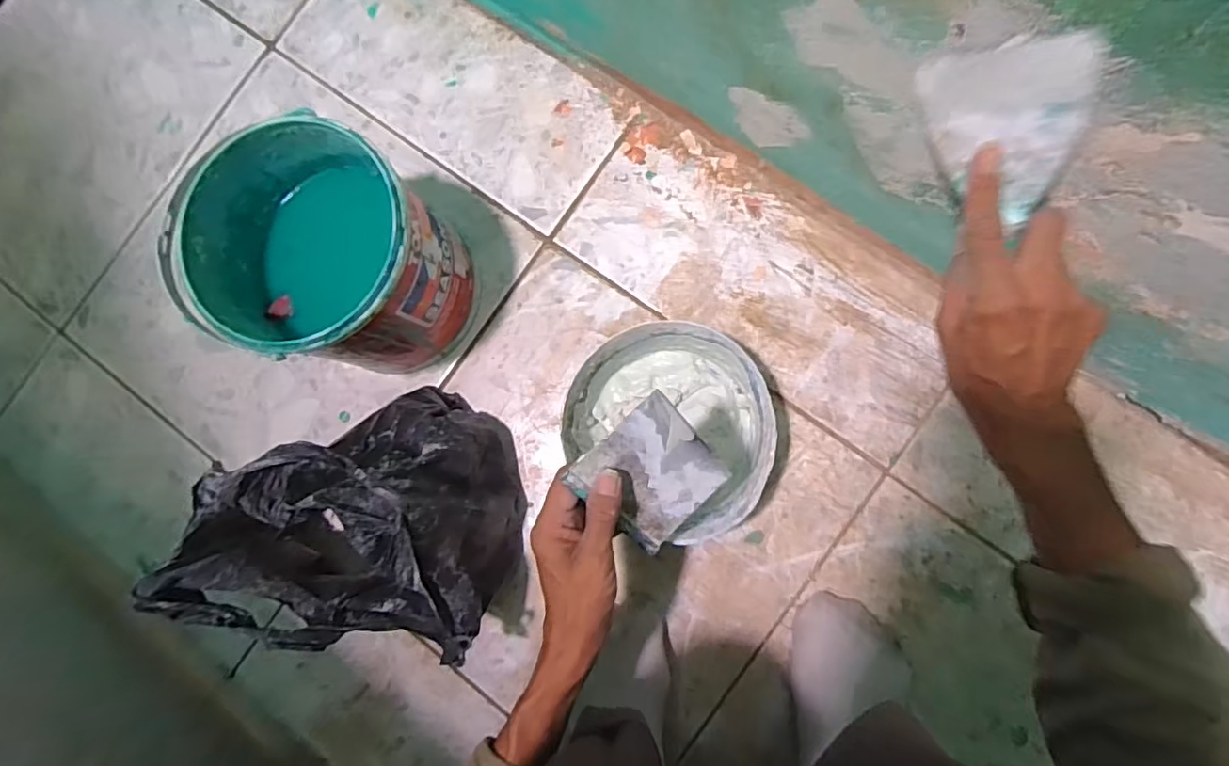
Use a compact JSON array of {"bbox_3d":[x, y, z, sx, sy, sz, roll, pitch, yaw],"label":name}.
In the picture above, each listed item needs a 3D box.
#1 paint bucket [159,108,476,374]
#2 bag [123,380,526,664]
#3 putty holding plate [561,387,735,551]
[{"bbox_3d":[-0.244,-0.106,0.545,0.182,0.187,0.175,-1,86,7],"label":"paint bucket"},{"bbox_3d":[-0.204,0.101,0.507,0.232,0.220,0.187,20,89,8],"label":"bag"},{"bbox_3d":[0.030,0.069,0.438,0.086,0.004,0.116,-43,126,-3],"label":"putty holding plate"}]

